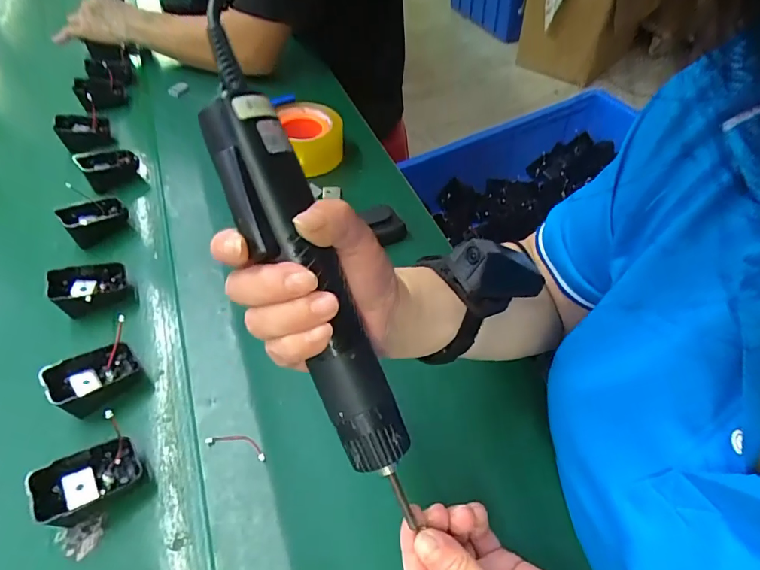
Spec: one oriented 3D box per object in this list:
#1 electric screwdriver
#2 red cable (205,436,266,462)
[{"bbox_3d":[-0.033,0.009,0.232,0.037,0.032,0.209,-24,95,-17],"label":"electric screwdriver"},{"bbox_3d":[-0.116,0.130,0.375,0.052,0.005,0.014,15,54,8],"label":"red cable"}]

